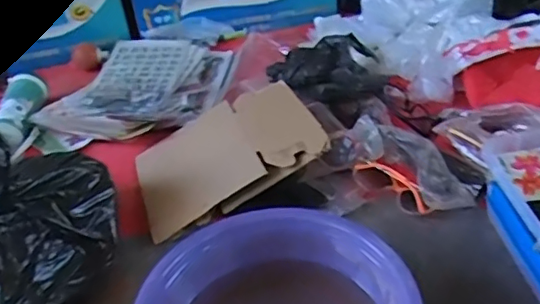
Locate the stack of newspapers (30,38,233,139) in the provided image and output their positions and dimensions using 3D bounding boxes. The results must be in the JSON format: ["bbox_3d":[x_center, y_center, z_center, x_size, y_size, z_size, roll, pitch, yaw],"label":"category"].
[{"bbox_3d":[-0.241,-0.131,1.123,0.268,0.057,0.402,9,39,19],"label":"stack of newspapers"}]

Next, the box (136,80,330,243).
[{"bbox_3d":[-0.069,-0.004,0.892,0.280,0.029,0.227,-27,40,0],"label":"box"}]

